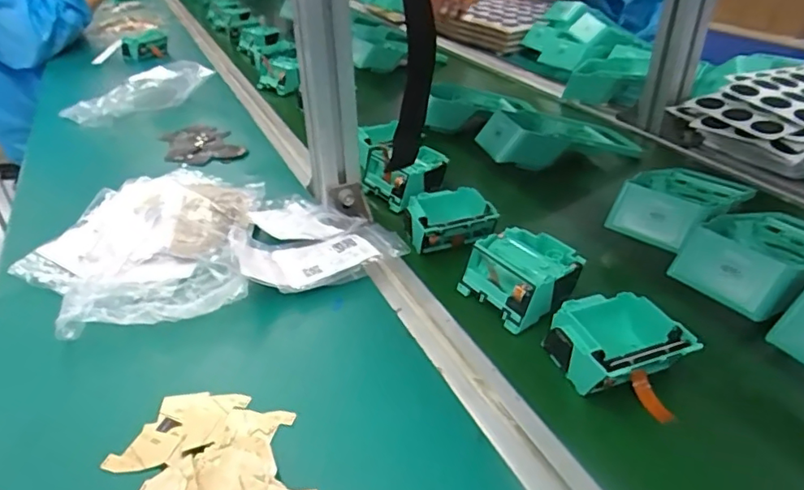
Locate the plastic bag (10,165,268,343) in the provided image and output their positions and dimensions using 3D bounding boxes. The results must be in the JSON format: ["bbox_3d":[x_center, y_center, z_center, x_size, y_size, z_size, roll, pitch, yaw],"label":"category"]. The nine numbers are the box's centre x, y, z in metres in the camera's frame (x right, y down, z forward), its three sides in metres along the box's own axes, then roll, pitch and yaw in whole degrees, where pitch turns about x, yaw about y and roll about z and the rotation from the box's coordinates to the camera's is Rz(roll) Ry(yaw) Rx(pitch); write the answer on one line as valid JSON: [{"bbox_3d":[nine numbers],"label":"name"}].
[{"bbox_3d":[-0.241,-0.012,0.520,0.204,0.041,0.260,-7,30,-4],"label":"plastic bag"}]

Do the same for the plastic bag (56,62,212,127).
[{"bbox_3d":[-0.411,-0.240,0.870,0.098,0.047,0.206,20,38,36],"label":"plastic bag"}]

